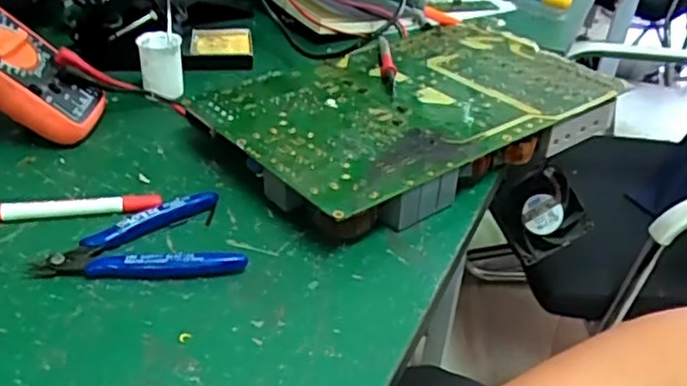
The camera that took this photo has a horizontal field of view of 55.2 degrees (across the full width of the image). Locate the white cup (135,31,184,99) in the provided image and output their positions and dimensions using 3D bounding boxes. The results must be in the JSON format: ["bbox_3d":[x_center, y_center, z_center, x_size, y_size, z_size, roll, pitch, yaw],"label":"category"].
[{"bbox_3d":[-0.157,-0.109,0.566,0.035,0.049,0.036,-5,35,-14],"label":"white cup"}]

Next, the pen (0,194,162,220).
[{"bbox_3d":[-0.189,0.010,0.425,0.135,0.013,0.011,-3,34,-11],"label":"pen"}]

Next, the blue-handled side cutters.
[{"bbox_3d":[-0.124,0.027,0.410,0.117,0.014,0.072,-2,34,-10],"label":"blue-handled side cutters"}]

